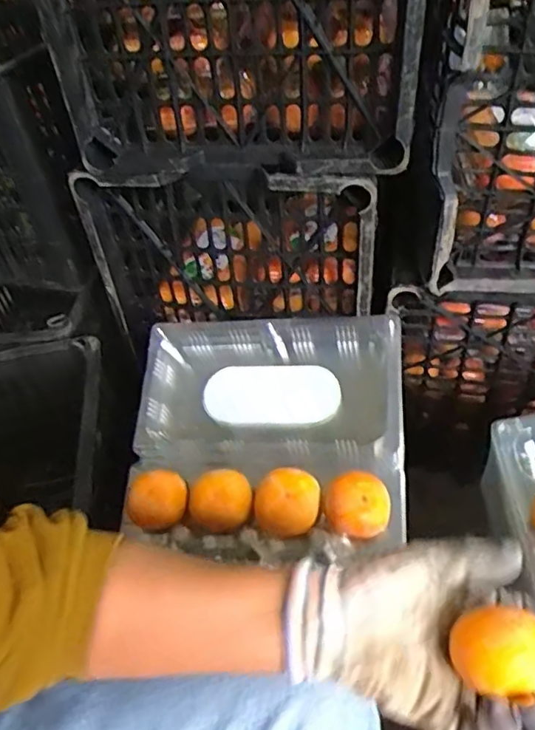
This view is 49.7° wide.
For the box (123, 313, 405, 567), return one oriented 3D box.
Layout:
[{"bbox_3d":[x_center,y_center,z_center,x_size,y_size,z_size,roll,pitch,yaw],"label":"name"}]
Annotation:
[{"bbox_3d":[-0.002,0.066,0.562,0.259,0.066,0.237,-2,56,12],"label":"box"}]

